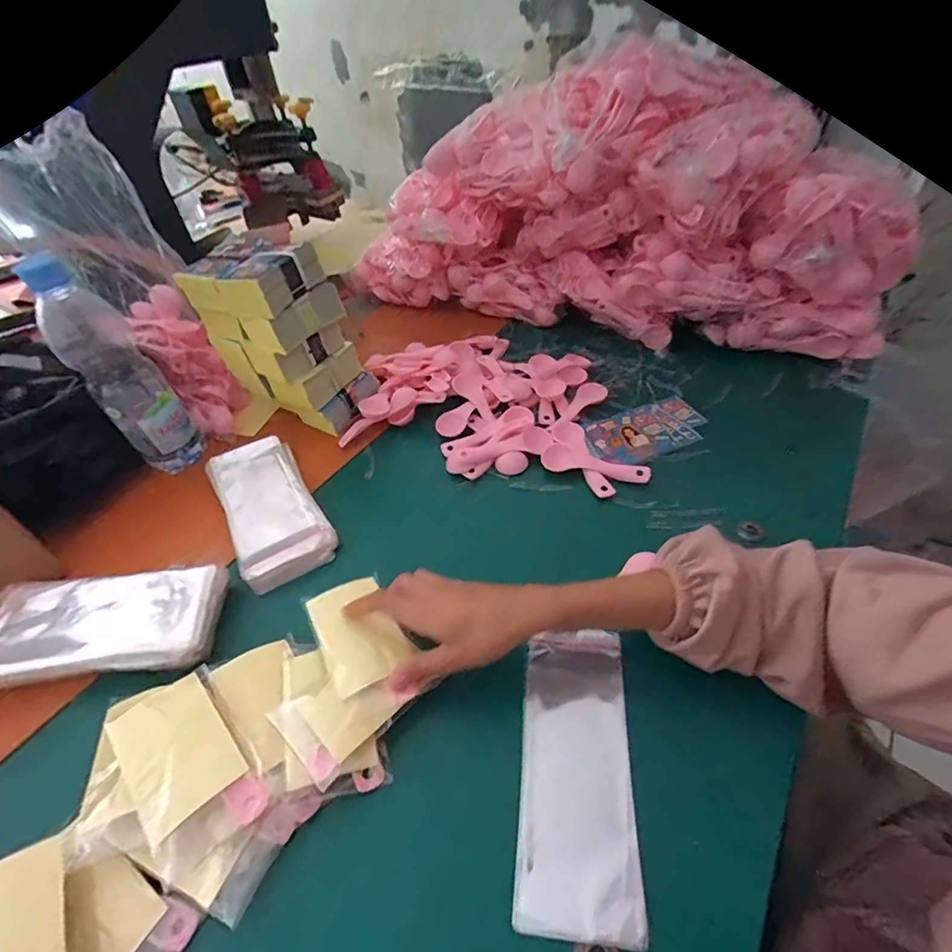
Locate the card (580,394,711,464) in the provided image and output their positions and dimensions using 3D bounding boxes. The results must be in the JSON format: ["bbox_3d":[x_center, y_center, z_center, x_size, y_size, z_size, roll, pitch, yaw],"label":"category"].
[{"bbox_3d":[0.196,-0.054,0.557,0.149,0.008,0.084,-19,47,-14],"label":"card"}]

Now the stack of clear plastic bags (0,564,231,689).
[{"bbox_3d":[-0.321,0.125,0.404,0.191,0.026,0.086,-6,45,-1],"label":"stack of clear plastic bags"}]

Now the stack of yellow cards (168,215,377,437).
[{"bbox_3d":[-0.226,-0.167,0.575,0.162,0.188,0.103,21,51,23],"label":"stack of yellow cards"}]

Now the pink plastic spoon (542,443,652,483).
[{"bbox_3d":[0.128,-0.013,0.517,0.113,0.009,0.031,15,49,19],"label":"pink plastic spoon"}]

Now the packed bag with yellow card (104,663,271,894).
[{"bbox_3d":[-0.193,0.191,0.321,0.063,0.013,0.117,-29,54,-32],"label":"packed bag with yellow card"}]

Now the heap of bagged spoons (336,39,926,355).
[{"bbox_3d":[0.157,-0.352,0.642,0.694,0.284,0.190,23,52,25],"label":"heap of bagged spoons"}]

